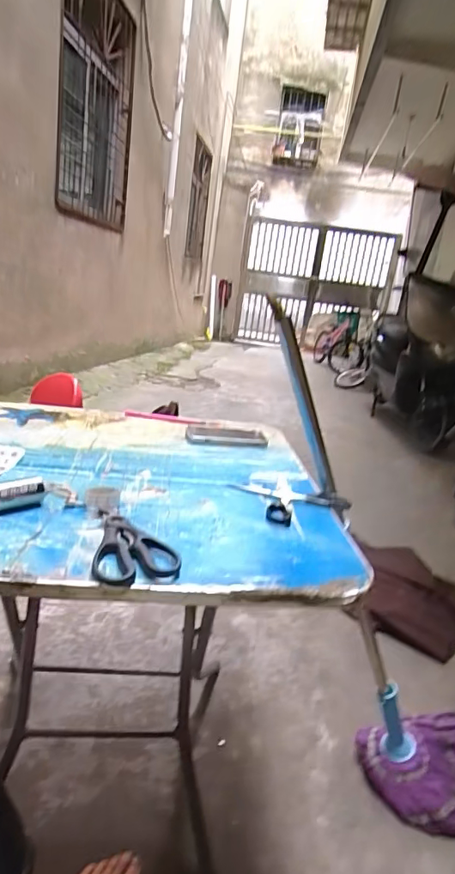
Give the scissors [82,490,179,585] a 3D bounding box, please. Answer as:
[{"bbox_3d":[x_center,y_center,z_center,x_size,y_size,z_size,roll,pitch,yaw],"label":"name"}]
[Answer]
[{"bbox_3d":[-0.108,0.098,0.528,0.081,0.018,0.182,2,18,-20],"label":"scissors"}]

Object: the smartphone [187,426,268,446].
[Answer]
[{"bbox_3d":[-0.001,-0.002,0.908,0.149,0.013,0.089,5,17,-9],"label":"smartphone"}]

